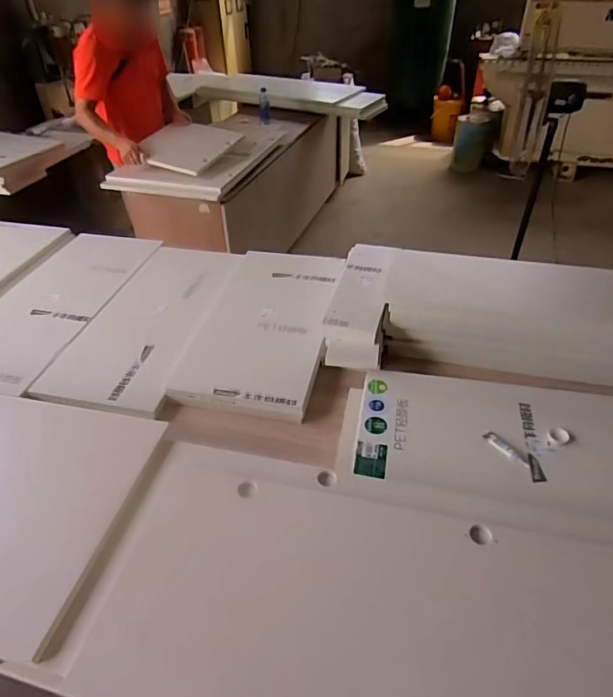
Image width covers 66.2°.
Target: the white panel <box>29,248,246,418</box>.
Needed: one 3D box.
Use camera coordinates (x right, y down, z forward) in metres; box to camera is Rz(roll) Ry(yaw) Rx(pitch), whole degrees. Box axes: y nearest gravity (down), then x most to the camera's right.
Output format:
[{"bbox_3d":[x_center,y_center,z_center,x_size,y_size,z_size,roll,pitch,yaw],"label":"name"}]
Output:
[{"bbox_3d":[-0.487,-0.099,1.459,0.370,0.033,0.738,8,42,10],"label":"white panel"}]

